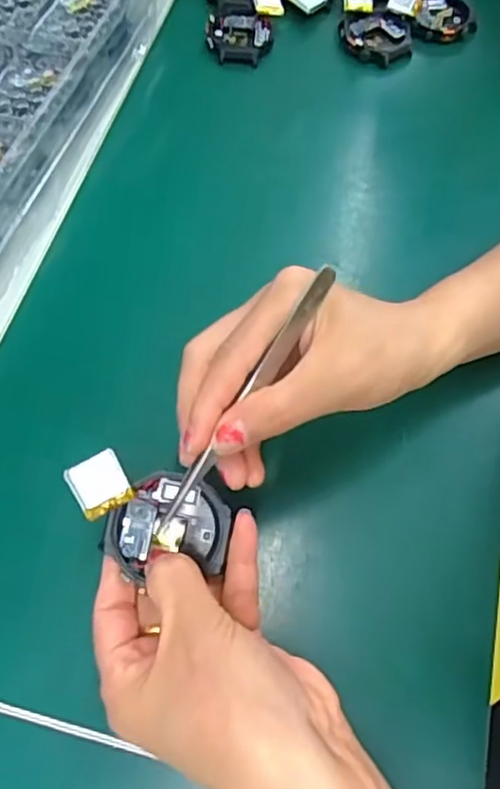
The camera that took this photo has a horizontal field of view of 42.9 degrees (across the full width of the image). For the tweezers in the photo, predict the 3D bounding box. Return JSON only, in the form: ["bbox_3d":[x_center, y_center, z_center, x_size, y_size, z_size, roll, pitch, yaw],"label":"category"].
[{"bbox_3d":[-0.001,0.003,0.257,0.006,0.010,0.124,35,94,14],"label":"tweezers"}]

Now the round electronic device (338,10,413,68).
[{"bbox_3d":[0.091,-0.261,0.464,0.052,0.010,0.045,8,63,3],"label":"round electronic device"}]

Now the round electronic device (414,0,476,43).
[{"bbox_3d":[0.146,-0.281,0.475,0.044,0.013,0.048,0,63,-1],"label":"round electronic device"}]

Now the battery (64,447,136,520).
[{"bbox_3d":[-0.061,0.037,0.259,0.022,0.004,0.023,-29,95,-8],"label":"battery"}]

